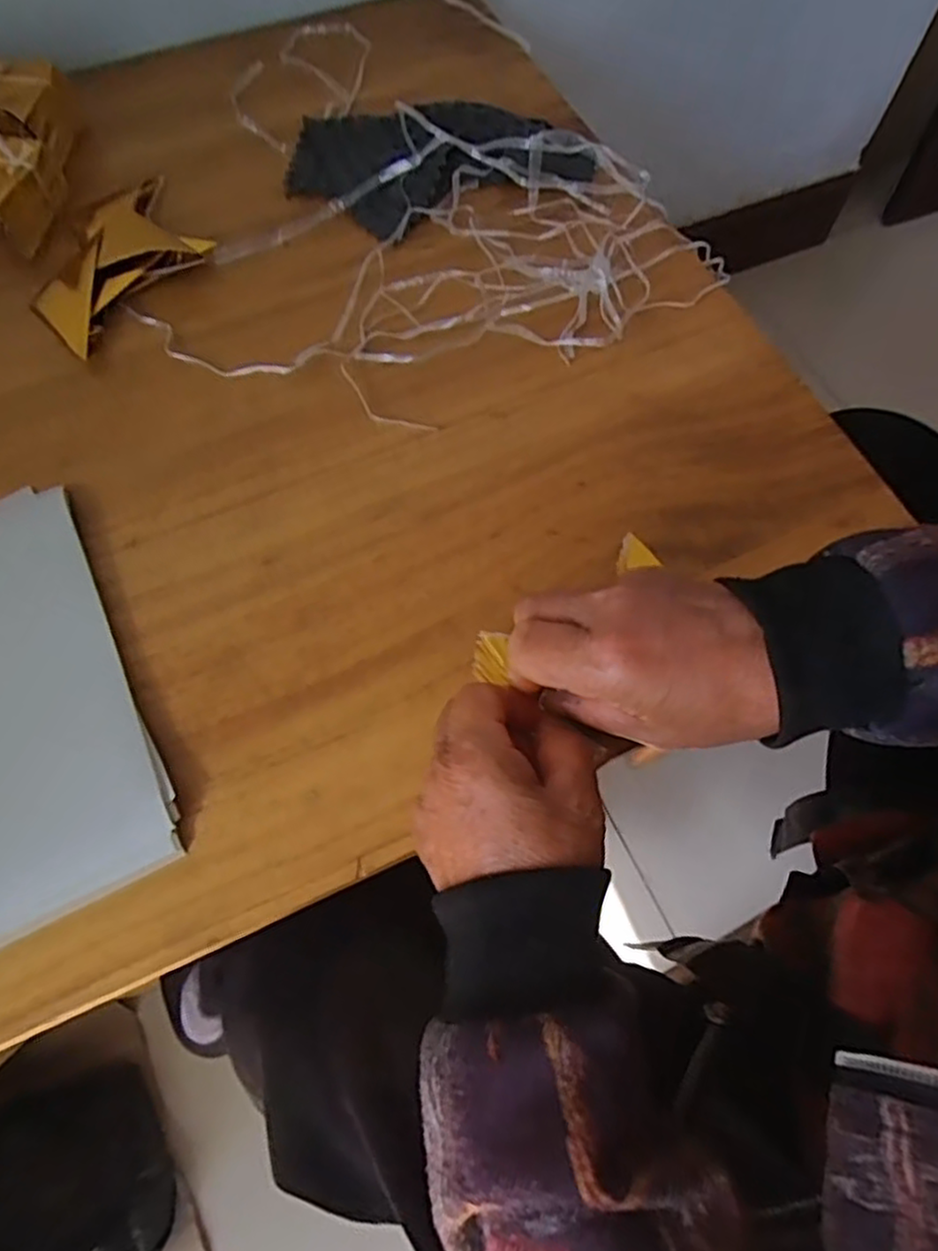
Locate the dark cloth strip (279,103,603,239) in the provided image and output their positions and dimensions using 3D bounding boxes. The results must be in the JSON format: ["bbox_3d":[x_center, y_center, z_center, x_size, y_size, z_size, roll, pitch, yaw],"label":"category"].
[{"bbox_3d":[-0.022,-0.331,0.485,0.210,0.032,0.109,-5,68,-2],"label":"dark cloth strip"}]

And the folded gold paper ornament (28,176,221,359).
[{"bbox_3d":[-0.235,-0.246,0.453,0.102,0.025,0.125,42,74,15],"label":"folded gold paper ornament"}]

